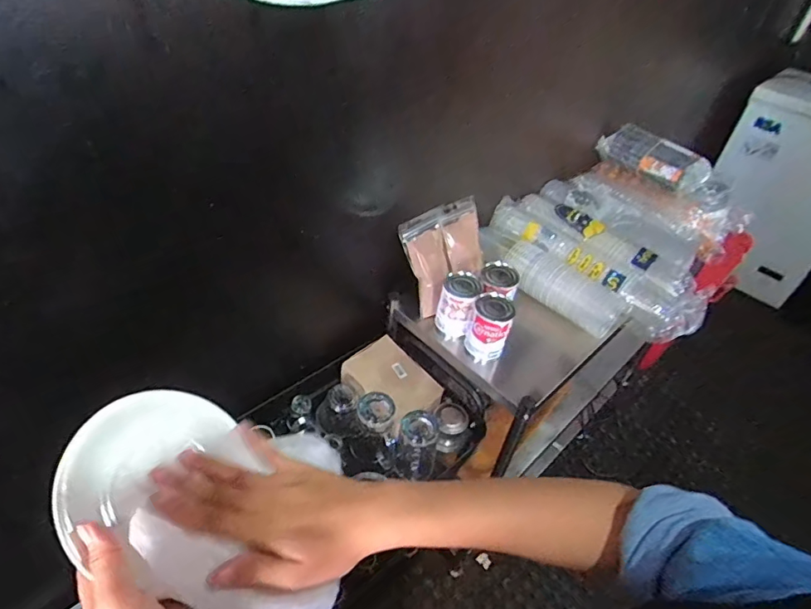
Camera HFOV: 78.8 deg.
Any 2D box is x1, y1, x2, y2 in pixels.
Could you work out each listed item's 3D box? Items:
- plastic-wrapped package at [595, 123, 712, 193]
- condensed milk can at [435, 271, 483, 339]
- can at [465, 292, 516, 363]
[{"bbox_3d":[0.622,-0.371,1.253,0.069,0.097,0.269,-23,51,-27],"label":"plastic-wrapped package"},{"bbox_3d":[0.102,0.007,0.913,0.068,0.116,0.065,3,43,-3],"label":"condensed milk can"},{"bbox_3d":[0.151,0.040,0.885,0.068,0.108,0.075,16,44,10],"label":"can"}]

